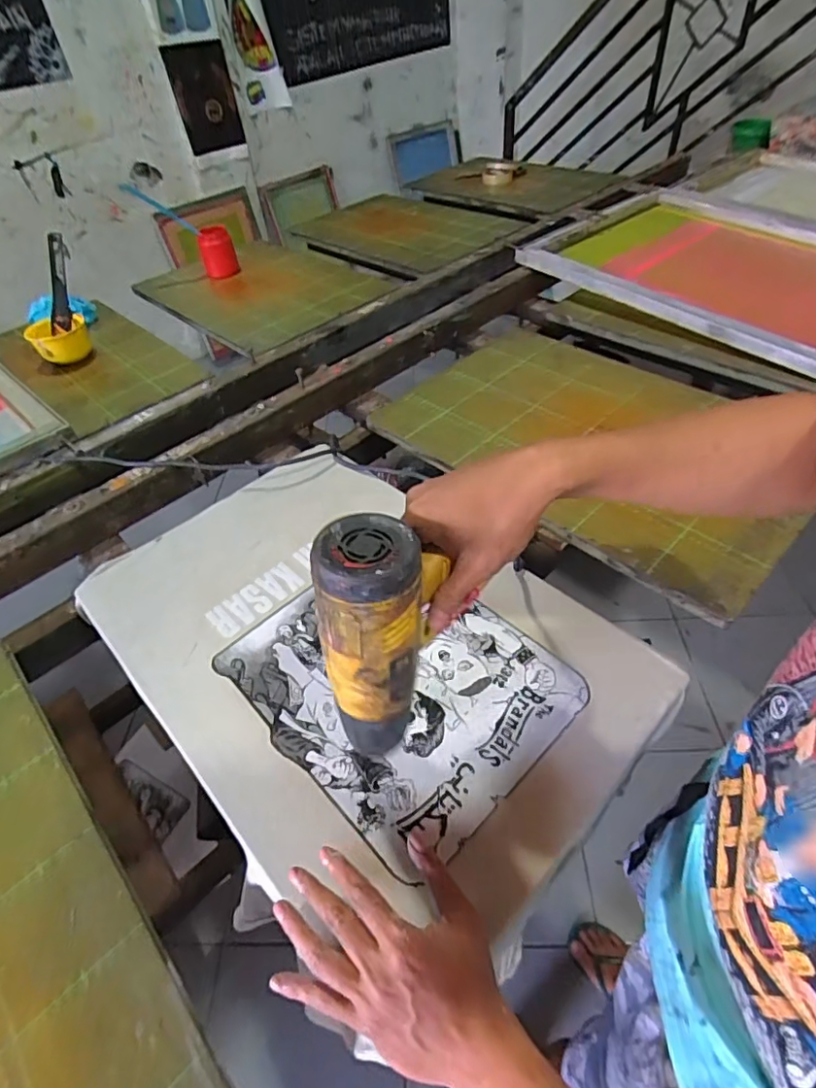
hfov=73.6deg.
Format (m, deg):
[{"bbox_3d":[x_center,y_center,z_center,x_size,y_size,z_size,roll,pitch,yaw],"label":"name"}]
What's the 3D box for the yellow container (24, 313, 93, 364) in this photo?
[{"bbox_3d":[-0.701,-0.410,1.106,0.112,0.066,0.111,-27,48,-18],"label":"yellow container"}]

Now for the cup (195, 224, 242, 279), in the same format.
[{"bbox_3d":[-0.458,-0.702,1.312,0.081,0.109,0.074,-20,46,-11],"label":"cup"}]

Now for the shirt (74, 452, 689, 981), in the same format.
[{"bbox_3d":[-0.066,0.099,0.602,0.391,0.020,0.613,-37,54,-25],"label":"shirt"}]

